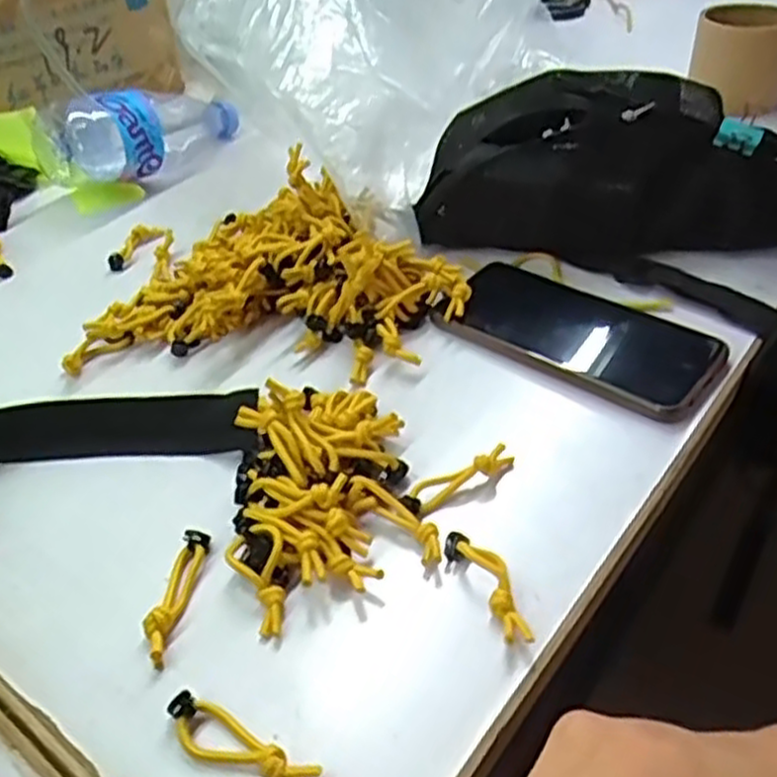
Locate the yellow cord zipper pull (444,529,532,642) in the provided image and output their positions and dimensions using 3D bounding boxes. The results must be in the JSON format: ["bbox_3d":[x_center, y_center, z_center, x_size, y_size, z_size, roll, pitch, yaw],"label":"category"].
[{"bbox_3d":[0.044,0.084,0.323,0.020,0.013,0.059,-20,44,-18],"label":"yellow cord zipper pull"}]

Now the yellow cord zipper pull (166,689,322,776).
[{"bbox_3d":[-0.055,0.130,0.274,0.064,0.010,0.018,20,46,24],"label":"yellow cord zipper pull"}]

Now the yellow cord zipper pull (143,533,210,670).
[{"bbox_3d":[-0.093,0.089,0.326,0.013,0.012,0.062,3,41,7],"label":"yellow cord zipper pull"}]

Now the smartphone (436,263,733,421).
[{"bbox_3d":[0.114,-0.035,0.448,0.155,0.012,0.081,27,49,30],"label":"smartphone"}]

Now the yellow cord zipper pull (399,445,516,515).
[{"bbox_3d":[0.035,0.041,0.365,0.065,0.010,0.013,-22,45,-20],"label":"yellow cord zipper pull"}]

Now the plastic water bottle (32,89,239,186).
[{"bbox_3d":[-0.213,-0.223,0.664,0.074,0.076,0.180,18,29,23],"label":"plastic water bottle"}]

